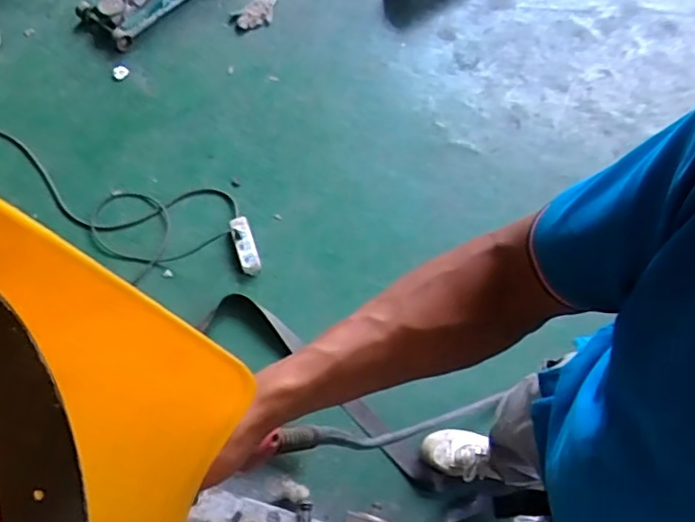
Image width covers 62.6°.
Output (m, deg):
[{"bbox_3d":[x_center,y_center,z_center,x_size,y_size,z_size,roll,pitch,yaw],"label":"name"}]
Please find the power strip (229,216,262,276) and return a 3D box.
[{"bbox_3d":[-0.297,-0.046,1.656,0.056,0.032,0.178,-17,72,-7],"label":"power strip"}]

